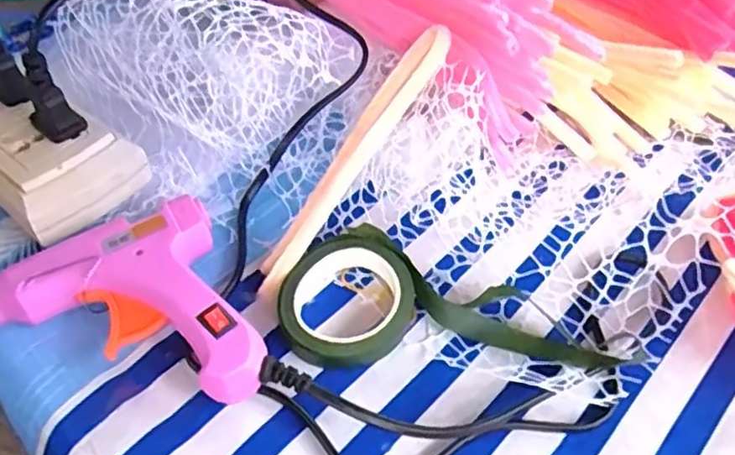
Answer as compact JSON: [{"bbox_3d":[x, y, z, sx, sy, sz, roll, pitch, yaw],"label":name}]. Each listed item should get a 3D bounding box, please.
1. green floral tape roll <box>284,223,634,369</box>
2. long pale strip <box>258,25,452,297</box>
[{"bbox_3d":[0.035,0.031,0.296,0.142,0.018,0.063,0,51,4],"label":"green floral tape roll"},{"bbox_3d":[-0.007,-0.033,0.309,0.016,0.009,0.146,34,86,26],"label":"long pale strip"}]

